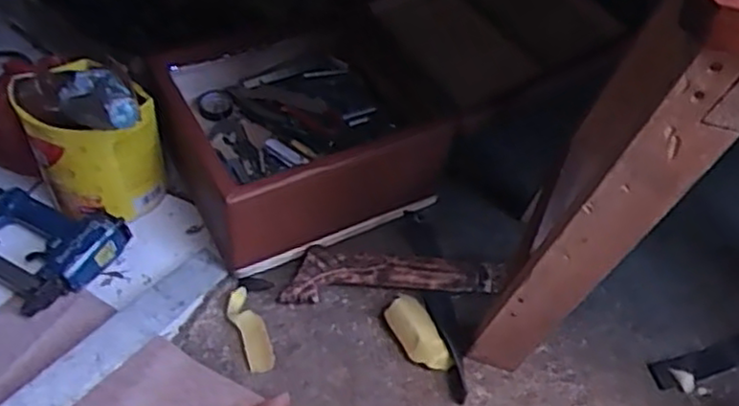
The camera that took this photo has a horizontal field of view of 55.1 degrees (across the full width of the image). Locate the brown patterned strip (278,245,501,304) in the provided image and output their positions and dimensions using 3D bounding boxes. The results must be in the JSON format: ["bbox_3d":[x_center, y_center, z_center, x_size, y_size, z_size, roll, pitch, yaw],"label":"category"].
[{"bbox_3d":[0.023,0.082,0.839,0.249,0.035,0.057,-2,48,-2],"label":"brown patterned strip"}]

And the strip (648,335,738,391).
[{"bbox_3d":[0.388,0.169,0.782,0.170,0.009,0.034,-15,50,-13],"label":"strip"}]

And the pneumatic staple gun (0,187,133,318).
[{"bbox_3d":[-0.406,0.036,0.835,0.201,0.042,0.138,25,53,21],"label":"pneumatic staple gun"}]

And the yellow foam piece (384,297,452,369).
[{"bbox_3d":[0.052,0.146,0.782,0.042,0.012,0.091,-32,65,2],"label":"yellow foam piece"}]

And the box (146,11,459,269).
[{"bbox_3d":[-0.081,-0.088,0.917,0.319,0.160,0.278,-21,52,-18],"label":"box"}]

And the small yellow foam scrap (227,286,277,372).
[{"bbox_3d":[-0.135,0.143,0.799,0.032,0.014,0.108,-20,51,-17],"label":"small yellow foam scrap"}]

